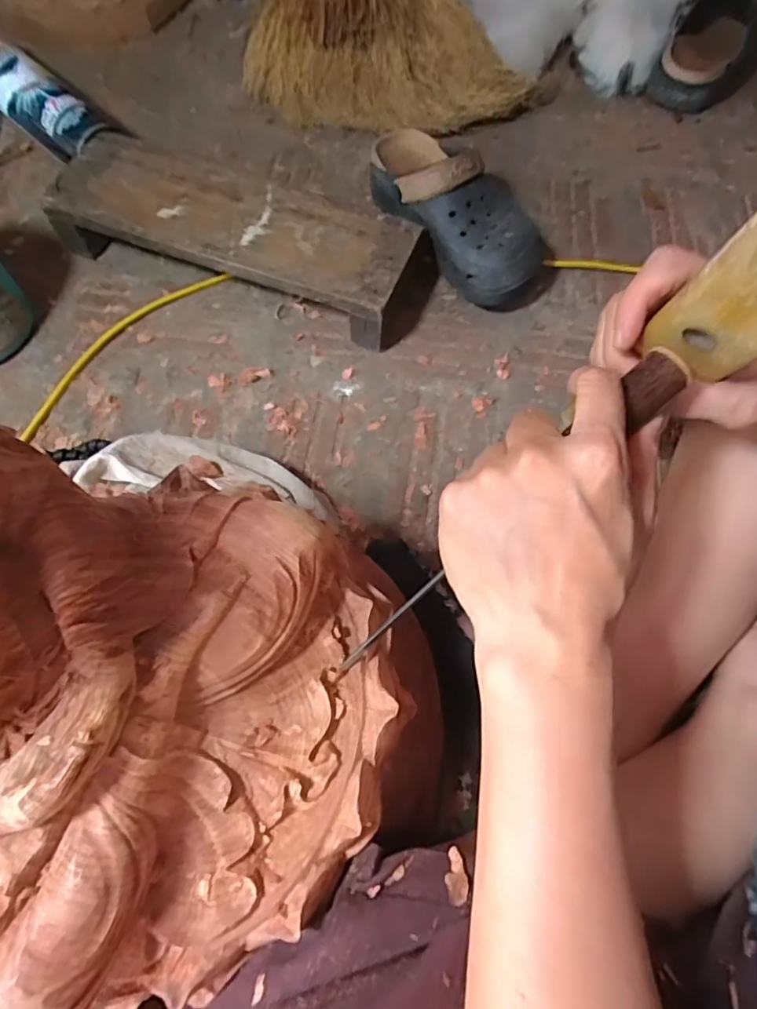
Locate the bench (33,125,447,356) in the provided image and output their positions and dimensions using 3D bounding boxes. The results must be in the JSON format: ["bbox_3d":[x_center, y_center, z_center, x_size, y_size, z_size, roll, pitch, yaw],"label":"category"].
[{"bbox_3d":[-0.123,-0.250,0.521,0.344,0.070,0.125,17,67,4],"label":"bench"}]

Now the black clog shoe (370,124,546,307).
[{"bbox_3d":[0.073,-0.284,0.528,0.108,0.098,0.212,-39,72,-17],"label":"black clog shoe"}]

